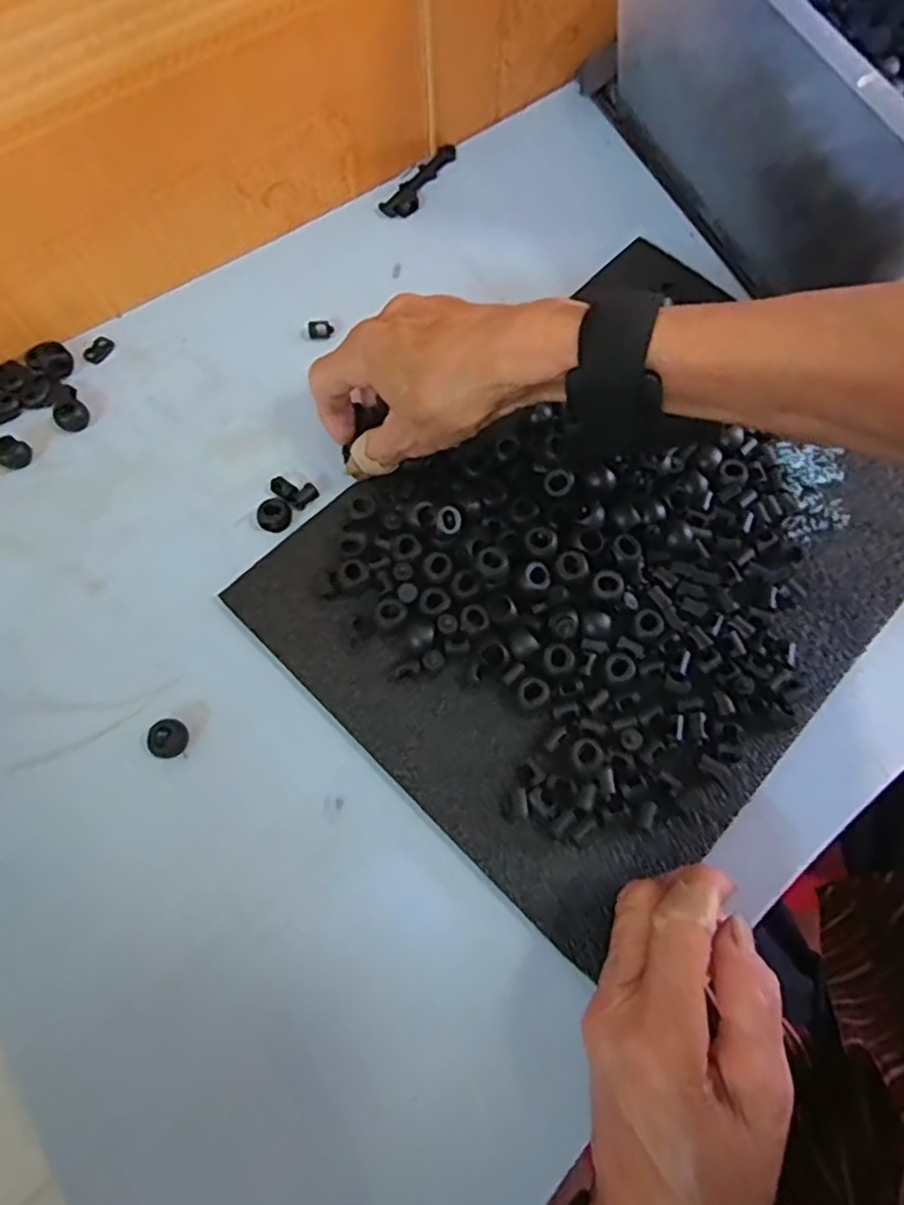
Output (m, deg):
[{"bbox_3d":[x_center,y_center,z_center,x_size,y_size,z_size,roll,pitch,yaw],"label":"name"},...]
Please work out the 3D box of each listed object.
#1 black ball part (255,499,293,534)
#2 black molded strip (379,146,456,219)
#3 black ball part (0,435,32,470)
[{"bbox_3d":[-0.093,-0.046,0.353,0.018,0.014,0.014,-24,72,-8],"label":"black ball part"},{"bbox_3d":[-0.018,-0.277,0.441,0.020,0.004,0.071,37,74,12],"label":"black molded strip"},{"bbox_3d":[-0.236,-0.081,0.359,0.016,0.011,0.016,0,70,0],"label":"black ball part"}]

